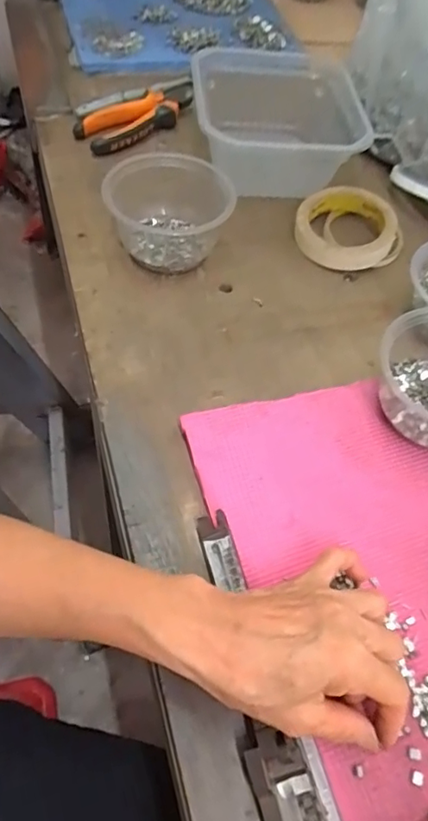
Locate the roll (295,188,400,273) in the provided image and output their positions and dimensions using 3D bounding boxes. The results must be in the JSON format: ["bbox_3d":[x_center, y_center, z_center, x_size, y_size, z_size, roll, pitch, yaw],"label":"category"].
[{"bbox_3d":[0.135,-0.187,0.566,0.097,0.028,0.103,4,58,-6],"label":"roll"}]

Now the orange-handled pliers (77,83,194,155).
[{"bbox_3d":[-0.082,-0.341,0.634,0.162,0.022,0.060,-36,70,-26],"label":"orange-handled pliers"}]

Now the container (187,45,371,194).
[{"bbox_3d":[0.066,-0.309,0.594,0.169,0.071,0.190,2,58,-7],"label":"container"}]

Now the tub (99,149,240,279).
[{"bbox_3d":[-0.043,-0.185,0.520,0.114,0.067,0.101,-3,58,-9],"label":"tub"}]

